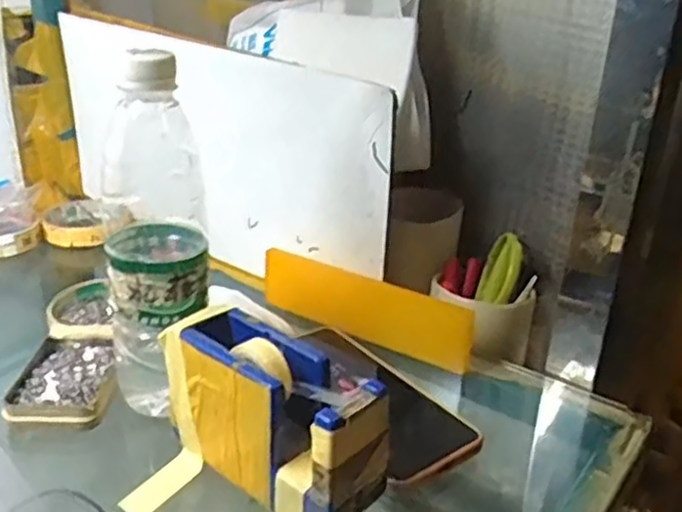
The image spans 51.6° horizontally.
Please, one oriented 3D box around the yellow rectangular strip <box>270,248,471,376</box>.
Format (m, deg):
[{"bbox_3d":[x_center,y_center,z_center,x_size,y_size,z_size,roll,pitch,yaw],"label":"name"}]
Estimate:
[{"bbox_3d":[0.016,0.039,0.549,0.183,0.049,0.006,18,17,28],"label":"yellow rectangular strip"}]

